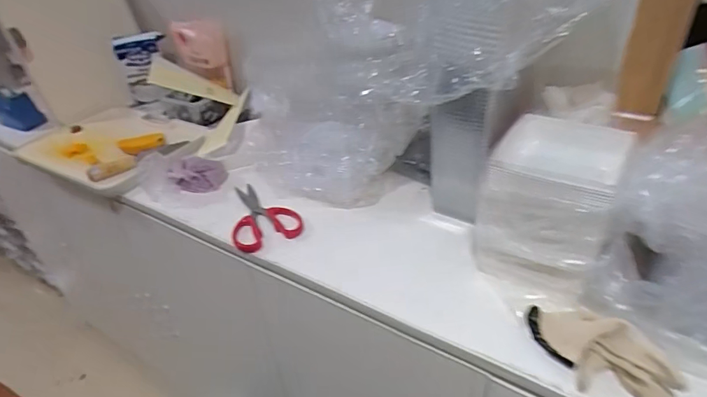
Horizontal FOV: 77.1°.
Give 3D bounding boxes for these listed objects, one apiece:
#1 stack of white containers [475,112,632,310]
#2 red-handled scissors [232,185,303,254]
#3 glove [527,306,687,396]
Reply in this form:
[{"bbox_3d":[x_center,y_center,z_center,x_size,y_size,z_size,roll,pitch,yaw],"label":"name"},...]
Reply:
[{"bbox_3d":[0.243,0.013,0.554,0.144,0.169,0.163,16,40,27],"label":"stack of white containers"},{"bbox_3d":[-0.159,0.024,0.740,0.107,0.018,0.184,-20,38,-19],"label":"red-handled scissors"},{"bbox_3d":[0.256,0.160,0.446,0.049,0.056,0.164,-25,39,-25],"label":"glove"}]

